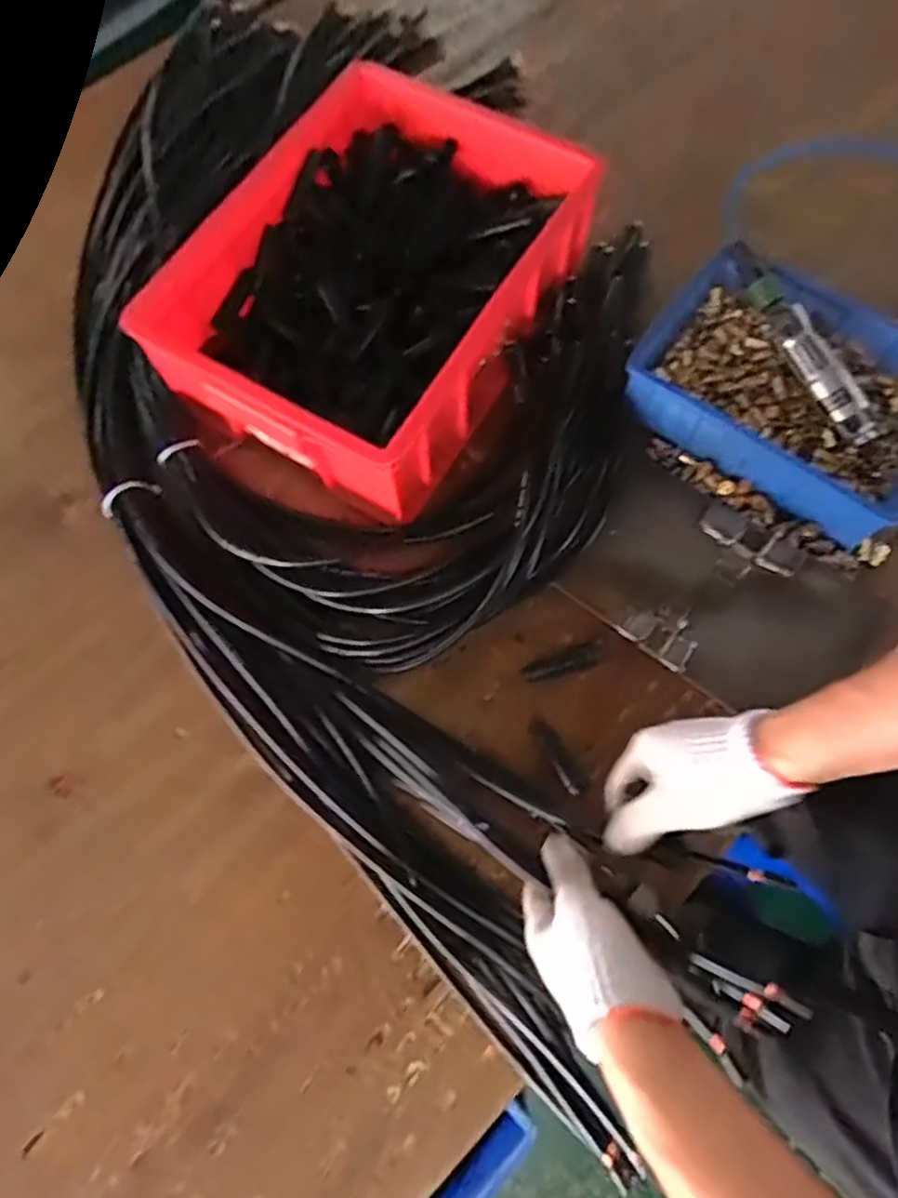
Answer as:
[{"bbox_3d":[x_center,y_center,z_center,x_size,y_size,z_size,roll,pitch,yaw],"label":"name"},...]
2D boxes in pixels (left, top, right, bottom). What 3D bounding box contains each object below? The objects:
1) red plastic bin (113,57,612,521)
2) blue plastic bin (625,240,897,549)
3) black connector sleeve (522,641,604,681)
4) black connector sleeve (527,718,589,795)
[{"bbox_3d":[-0.080,-0.322,0.725,0.307,0.125,0.409,29,74,11],"label":"red plastic bin"},{"bbox_3d":[0.343,-0.211,0.705,0.299,0.079,0.199,36,76,13],"label":"blue plastic bin"},{"bbox_3d":[0.108,0.061,0.671,0.078,0.011,0.022,-16,71,-4],"label":"black connector sleeve"},{"bbox_3d":[0.100,0.141,0.639,0.023,0.024,0.075,-30,72,-8],"label":"black connector sleeve"}]

